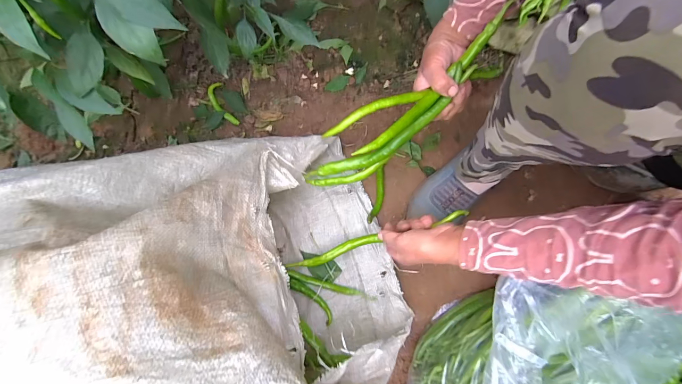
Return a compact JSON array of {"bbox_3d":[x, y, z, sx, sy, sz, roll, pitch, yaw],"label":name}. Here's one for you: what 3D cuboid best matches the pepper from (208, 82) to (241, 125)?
[{"bbox_3d":[-0.255,-0.185,0.664,0.039,0.025,0.099,-23,79,-5],"label":"pepper"}]

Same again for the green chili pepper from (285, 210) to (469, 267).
[{"bbox_3d":[0.044,0.074,0.469,0.286,0.027,0.022,-21,78,21],"label":"green chili pepper"}]

